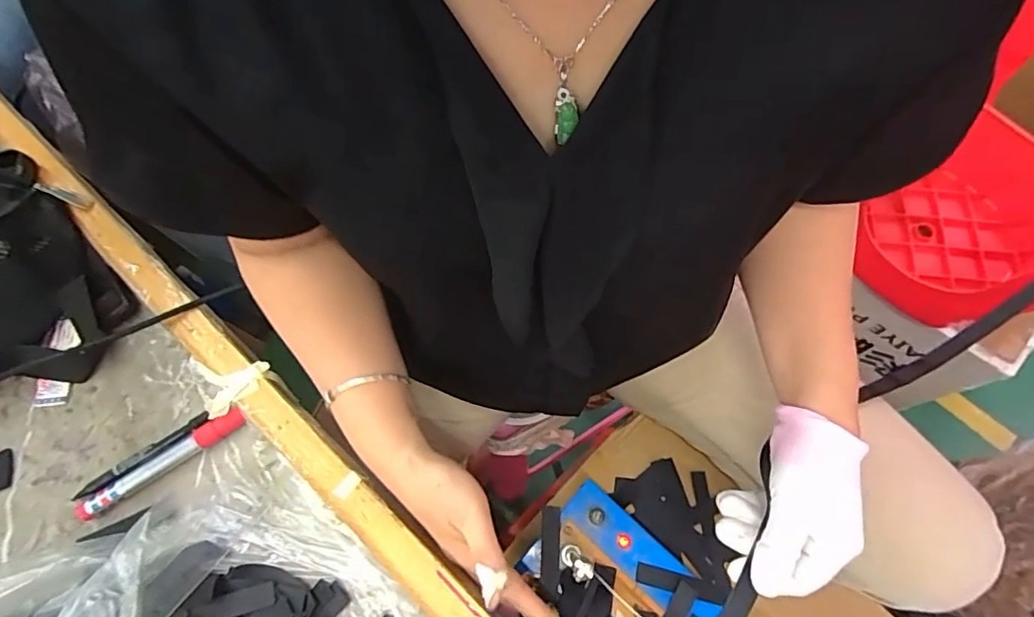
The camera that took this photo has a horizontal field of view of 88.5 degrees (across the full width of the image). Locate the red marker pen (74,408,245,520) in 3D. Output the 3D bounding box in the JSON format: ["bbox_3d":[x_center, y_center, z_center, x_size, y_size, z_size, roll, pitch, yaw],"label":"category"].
[{"bbox_3d":[-0.274,0.117,0.411,0.133,0.022,0.018,-32,71,-10],"label":"red marker pen"}]

